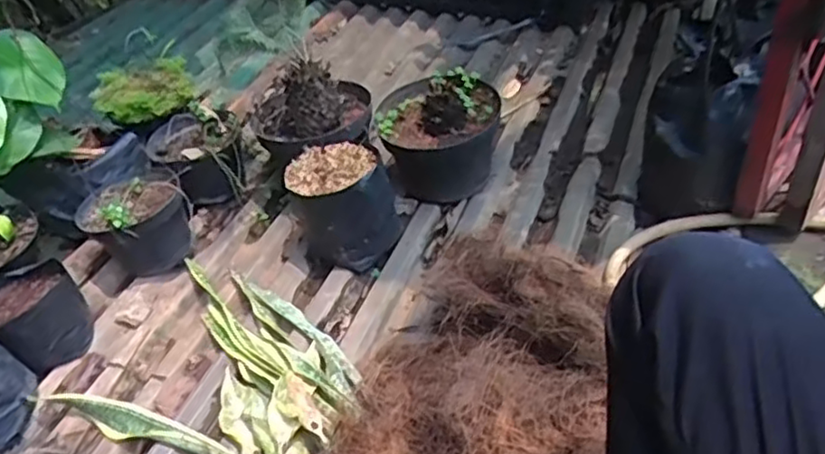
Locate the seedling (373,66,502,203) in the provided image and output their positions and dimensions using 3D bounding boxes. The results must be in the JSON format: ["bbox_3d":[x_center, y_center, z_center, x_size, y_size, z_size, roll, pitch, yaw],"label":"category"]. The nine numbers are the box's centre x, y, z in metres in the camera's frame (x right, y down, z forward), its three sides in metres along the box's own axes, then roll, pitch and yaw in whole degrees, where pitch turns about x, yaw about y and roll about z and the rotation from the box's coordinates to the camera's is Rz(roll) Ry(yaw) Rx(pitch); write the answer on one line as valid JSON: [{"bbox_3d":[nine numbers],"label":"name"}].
[{"bbox_3d":[0.050,-0.164,1.222,0.211,0.196,0.188,2,41,11],"label":"seedling"}]

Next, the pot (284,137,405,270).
[{"bbox_3d":[-0.107,-0.026,1.102,0.163,0.177,0.143,-11,40,-4],"label":"pot"}]

